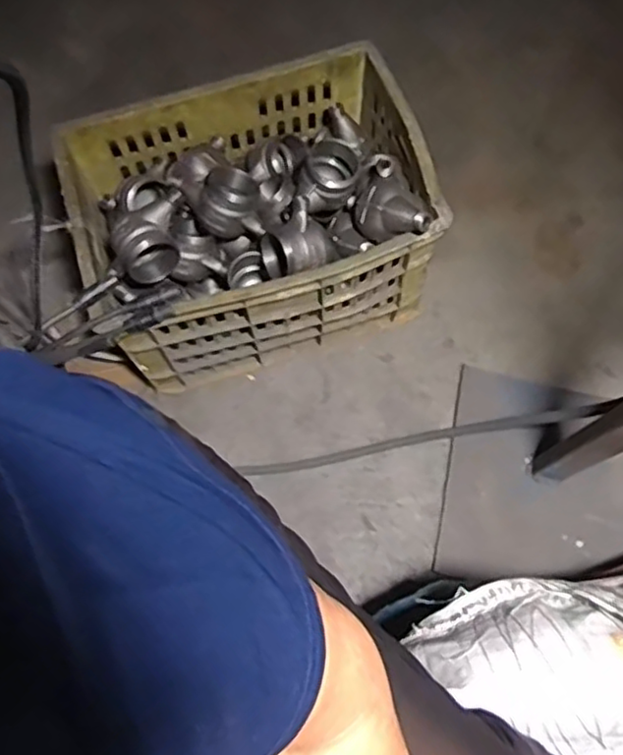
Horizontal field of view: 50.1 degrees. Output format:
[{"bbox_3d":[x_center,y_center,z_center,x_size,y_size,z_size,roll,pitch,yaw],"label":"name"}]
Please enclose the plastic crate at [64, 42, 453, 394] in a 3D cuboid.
[{"bbox_3d":[-0.071,-0.230,1.064,0.464,0.324,0.343,-18,71,-6],"label":"plastic crate"}]

